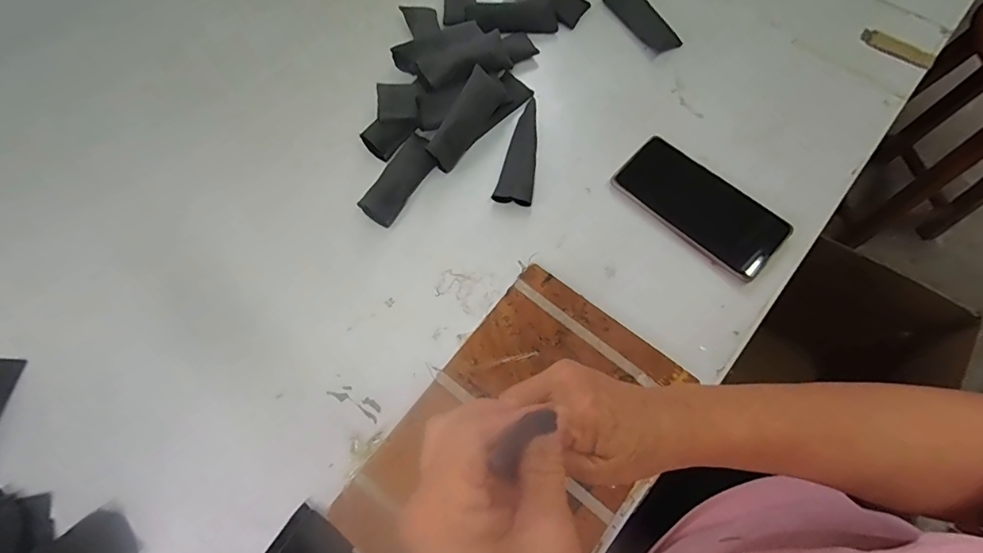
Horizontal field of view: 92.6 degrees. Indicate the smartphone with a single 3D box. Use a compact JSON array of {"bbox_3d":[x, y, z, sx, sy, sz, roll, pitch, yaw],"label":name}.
[{"bbox_3d":[0.202,-0.070,0.459,0.160,0.011,0.075,41,76,15],"label":"smartphone"}]

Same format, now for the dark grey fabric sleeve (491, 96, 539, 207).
[{"bbox_3d":[0.029,-0.124,0.477,0.038,0.032,0.106,9,70,5],"label":"dark grey fabric sleeve"}]

